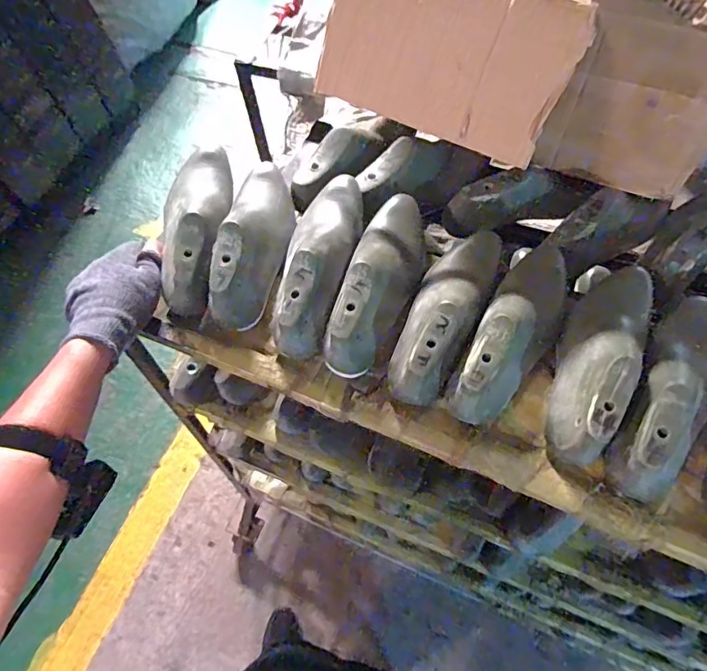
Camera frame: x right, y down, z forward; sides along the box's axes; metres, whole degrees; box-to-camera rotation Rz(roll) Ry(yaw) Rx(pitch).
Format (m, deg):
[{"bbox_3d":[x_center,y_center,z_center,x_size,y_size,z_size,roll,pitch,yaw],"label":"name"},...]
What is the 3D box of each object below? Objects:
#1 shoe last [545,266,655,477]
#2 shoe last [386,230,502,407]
[{"bbox_3d":[0.252,0.009,0.507,0.072,0.076,0.253,26,64,16],"label":"shoe last"},{"bbox_3d":[0.101,-0.039,0.543,0.067,0.082,0.243,21,49,13],"label":"shoe last"}]

